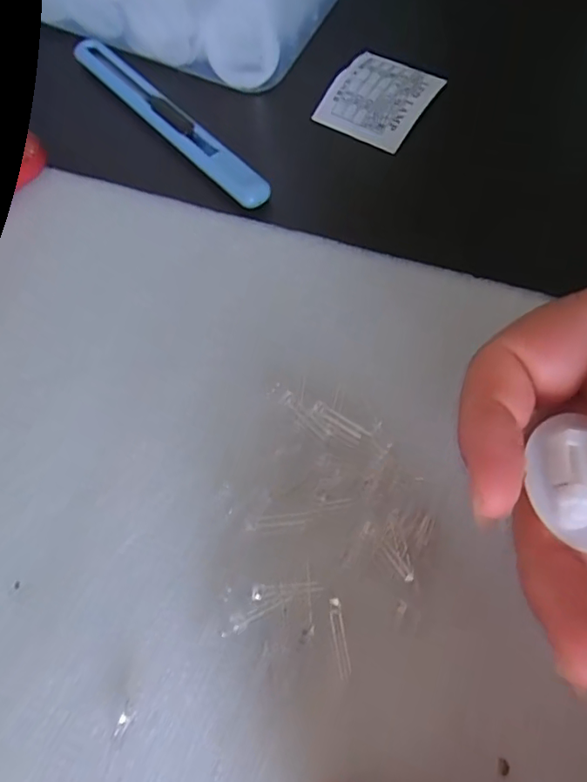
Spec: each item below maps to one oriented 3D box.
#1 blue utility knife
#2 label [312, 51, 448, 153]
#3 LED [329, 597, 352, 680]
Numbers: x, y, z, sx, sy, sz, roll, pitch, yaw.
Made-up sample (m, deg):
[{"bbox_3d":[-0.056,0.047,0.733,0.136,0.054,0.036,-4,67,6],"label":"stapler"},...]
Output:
[{"bbox_3d":[-0.058,-0.123,0.248,0.014,0.013,0.134,-40,71,-14],"label":"blue utility knife"},{"bbox_3d":[0.040,-0.136,0.249,0.043,0.007,0.050,29,71,13],"label":"label"},{"bbox_3d":[0.013,0.068,0.149,0.004,0.004,0.020,-8,66,-1],"label":"LED"}]

